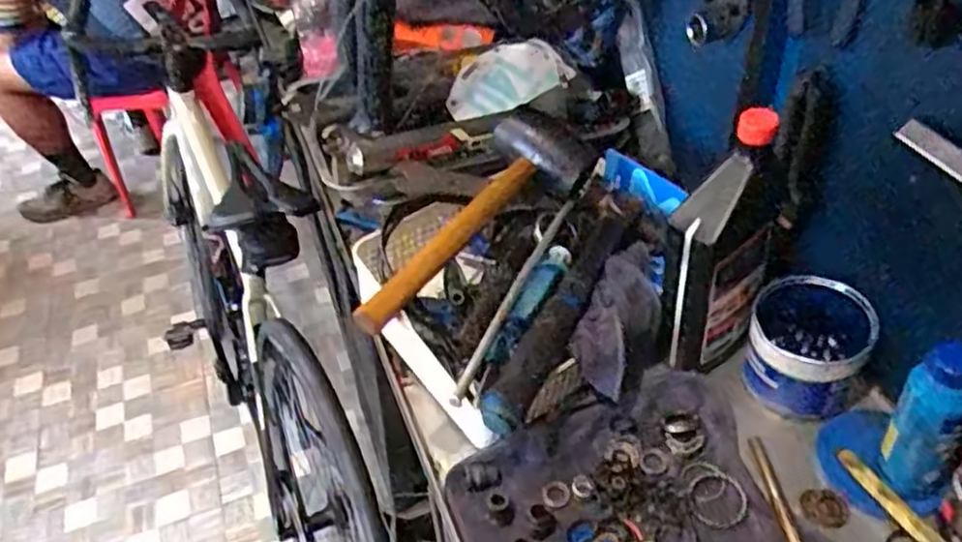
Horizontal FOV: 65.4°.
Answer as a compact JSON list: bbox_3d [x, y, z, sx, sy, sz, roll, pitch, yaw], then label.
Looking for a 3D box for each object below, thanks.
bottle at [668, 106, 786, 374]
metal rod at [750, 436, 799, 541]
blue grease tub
[{"bbox_3d":[0.210,-0.015,0.668,0.099,0.245,0.051,-25,46,-20],"label":"bottle"},{"bbox_3d":[0.258,0.216,0.629,0.011,0.004,0.176,-5,42,1],"label":"metal rod"},{"bbox_3d":[0.302,0.072,0.694,0.100,0.091,0.099,13,46,20],"label":"blue grease tub"}]

